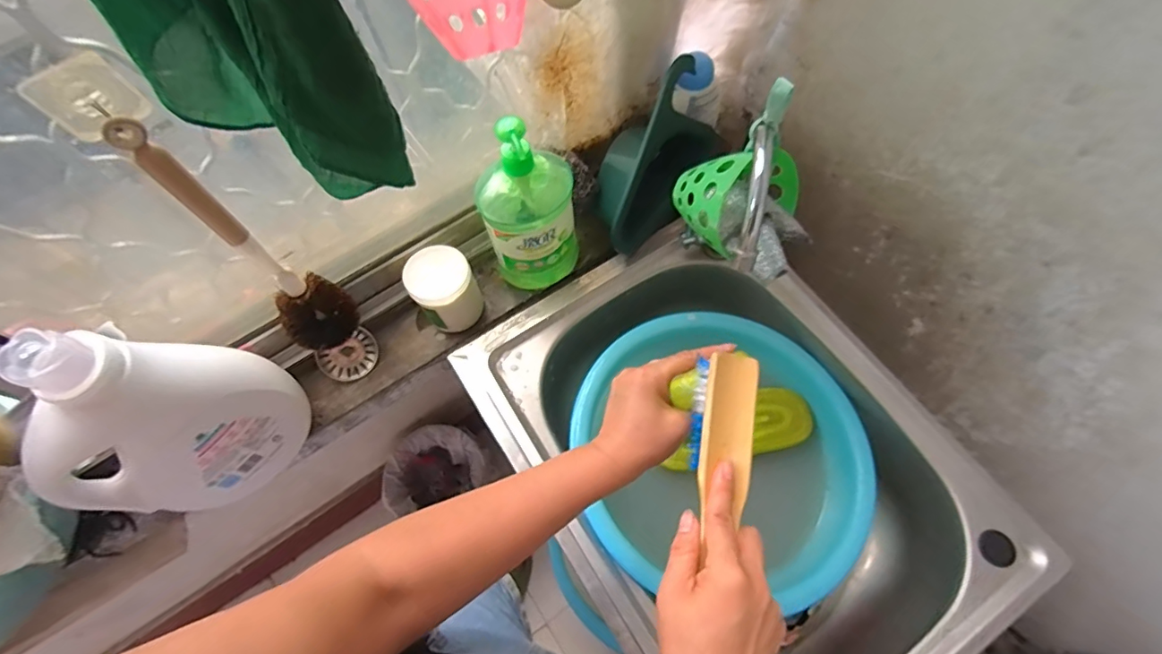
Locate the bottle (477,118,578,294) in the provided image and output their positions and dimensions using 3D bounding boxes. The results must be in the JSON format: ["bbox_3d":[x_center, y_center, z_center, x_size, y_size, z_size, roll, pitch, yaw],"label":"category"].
[{"bbox_3d":[-0.065,-0.149,0.639,0.111,0.239,0.077,-10,65,-2],"label":"bottle"}]

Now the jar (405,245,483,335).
[{"bbox_3d":[-0.179,-0.046,0.693,0.078,0.106,0.077,-1,65,2],"label":"jar"}]

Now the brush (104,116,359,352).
[{"bbox_3d":[-0.323,-0.066,0.518,0.054,0.316,0.077,33,71,16],"label":"brush"}]

